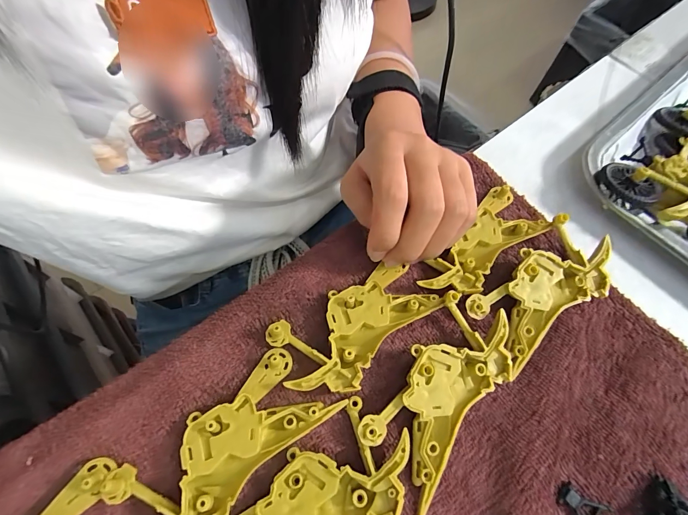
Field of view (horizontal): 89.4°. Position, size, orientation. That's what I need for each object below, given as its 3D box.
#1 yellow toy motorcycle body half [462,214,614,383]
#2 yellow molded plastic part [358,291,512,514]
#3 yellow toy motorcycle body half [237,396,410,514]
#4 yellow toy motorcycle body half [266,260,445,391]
[{"bbox_3d":[0.119,0.018,0.207,0.095,0.013,0.046,-34,71,-18],"label":"yellow toy motorcycle body half"},{"bbox_3d":[0.052,0.067,0.182,0.046,0.014,0.096,36,68,13],"label":"yellow molded plastic part"},{"bbox_3d":[-0.011,0.112,0.159,0.096,0.015,0.044,-35,71,-18],"label":"yellow toy motorcycle body half"},{"bbox_3d":[0.008,0.038,0.196,0.092,0.013,0.049,-30,69,-16],"label":"yellow toy motorcycle body half"}]

